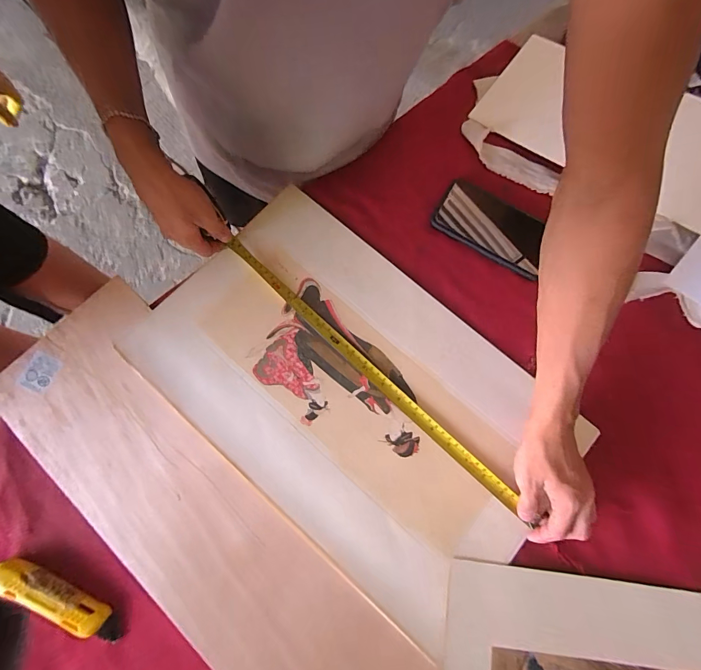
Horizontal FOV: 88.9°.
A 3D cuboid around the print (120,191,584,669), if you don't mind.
[{"bbox_3d":[-0.002,0.059,0.426,0.471,0.008,0.301,41,78,7],"label":"print"}]

